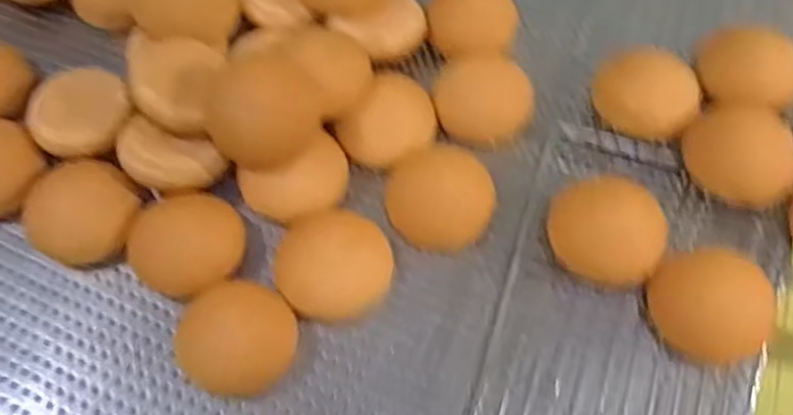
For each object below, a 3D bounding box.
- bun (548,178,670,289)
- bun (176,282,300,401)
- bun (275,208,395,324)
[{"bbox_3d":[0.190,0.021,0.629,0.106,0.052,0.082,14,63,10],"label":"bun"},{"bbox_3d":[-0.140,0.114,0.608,0.099,0.031,0.093,-1,61,2],"label":"bun"},{"bbox_3d":[-0.057,0.053,0.641,0.107,0.035,0.095,2,61,3],"label":"bun"}]

